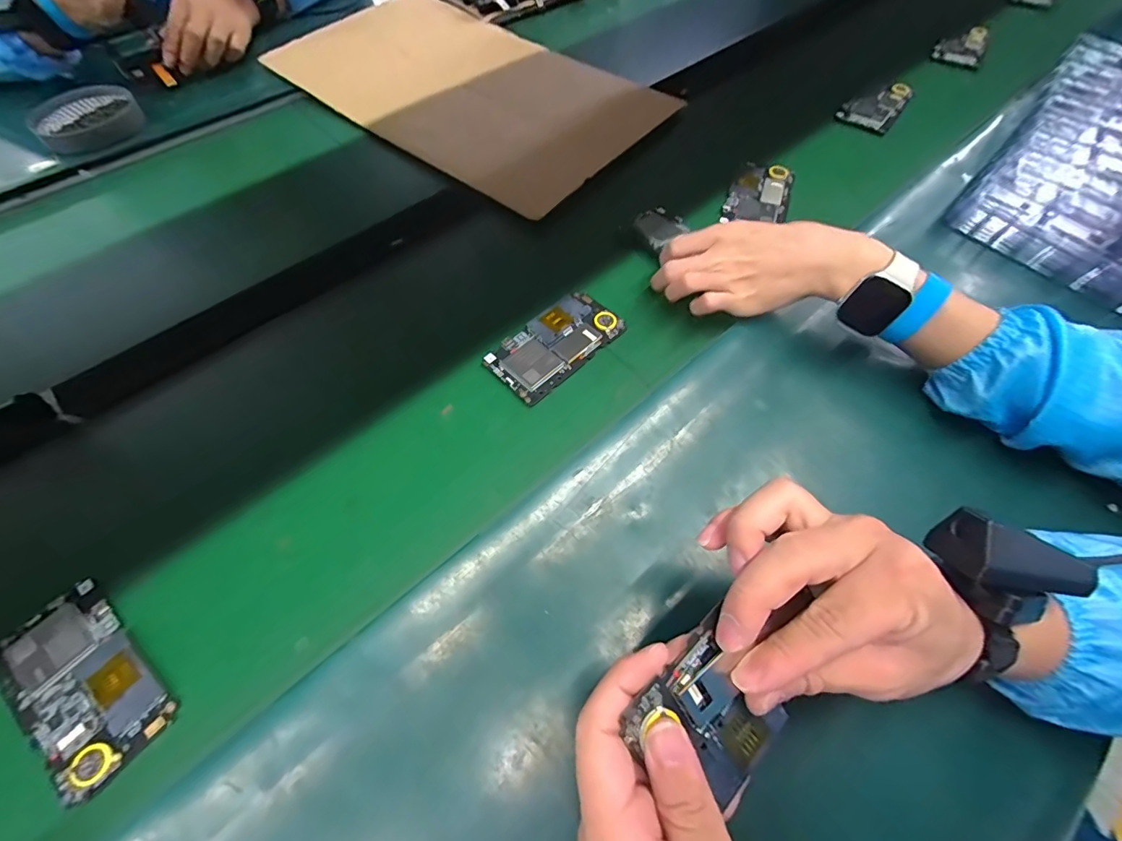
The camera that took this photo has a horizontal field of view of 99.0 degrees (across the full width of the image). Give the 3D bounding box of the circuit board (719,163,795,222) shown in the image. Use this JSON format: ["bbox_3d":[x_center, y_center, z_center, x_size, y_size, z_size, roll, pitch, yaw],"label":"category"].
[{"bbox_3d":[0.225,-0.259,0.540,0.065,0.015,0.109,18,62,12],"label":"circuit board"}]

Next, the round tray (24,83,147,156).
[{"bbox_3d":[-0.594,-0.378,0.603,0.111,0.032,0.112,-1,60,2],"label":"round tray"}]

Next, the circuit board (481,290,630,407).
[{"bbox_3d":[-0.005,-0.070,0.437,0.123,0.012,0.067,-41,67,-20],"label":"circuit board"}]

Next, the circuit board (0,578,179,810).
[{"bbox_3d":[-0.301,0.164,0.300,0.123,0.009,0.065,35,67,20],"label":"circuit board"}]

